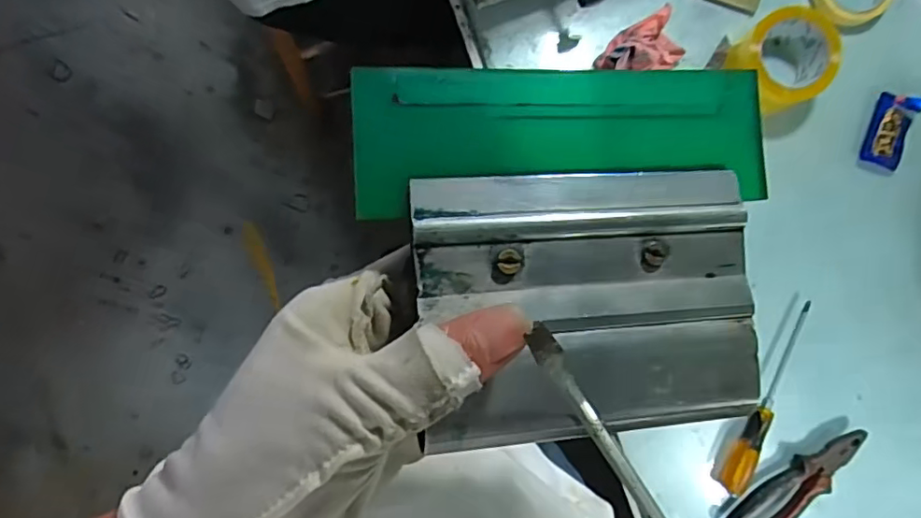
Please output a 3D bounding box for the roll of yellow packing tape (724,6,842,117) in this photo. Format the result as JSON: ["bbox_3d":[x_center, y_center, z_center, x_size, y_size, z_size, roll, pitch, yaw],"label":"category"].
[{"bbox_3d":[0.373,-0.228,0.670,0.099,0.059,0.102,0,90,-2],"label":"roll of yellow packing tape"}]

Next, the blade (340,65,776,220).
[{"bbox_3d":[0.039,-0.043,0.205,0.149,0.009,0.047,-4,96,-13],"label":"blade"}]

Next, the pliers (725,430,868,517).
[{"bbox_3d":[0.399,0.264,0.681,0.191,0.017,0.047,-39,91,-1],"label":"pliers"}]

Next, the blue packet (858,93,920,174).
[{"bbox_3d":[0.522,-0.151,0.703,0.044,0.018,0.096,18,89,-2],"label":"blue packet"}]

